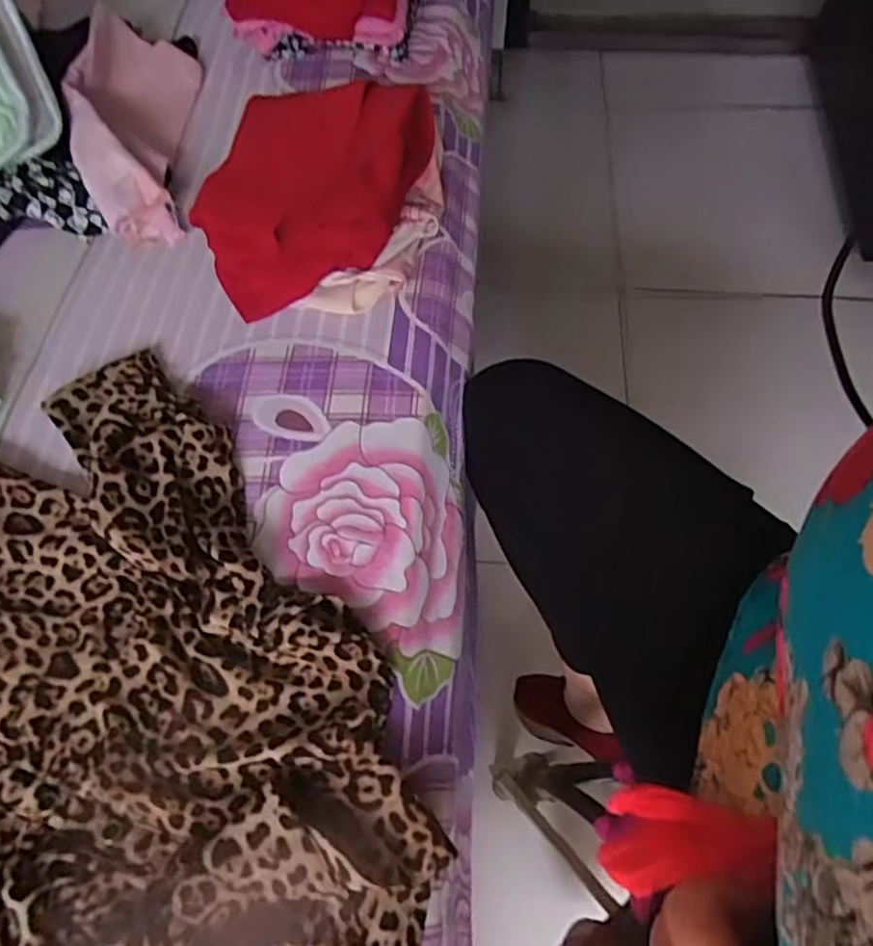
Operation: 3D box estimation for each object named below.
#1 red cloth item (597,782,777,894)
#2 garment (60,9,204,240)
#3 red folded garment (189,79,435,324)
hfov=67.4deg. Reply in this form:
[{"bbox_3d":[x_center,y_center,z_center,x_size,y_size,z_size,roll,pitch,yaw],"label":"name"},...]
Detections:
[{"bbox_3d":[0.116,0.179,0.322,0.018,0.106,0.045,12,59,-29],"label":"red cloth item"},{"bbox_3d":[-0.309,-0.354,0.663,0.099,0.072,0.276,-4,63,-1],"label":"garment"},{"bbox_3d":[-0.115,-0.256,0.602,0.173,0.089,0.228,13,65,8],"label":"red folded garment"}]

